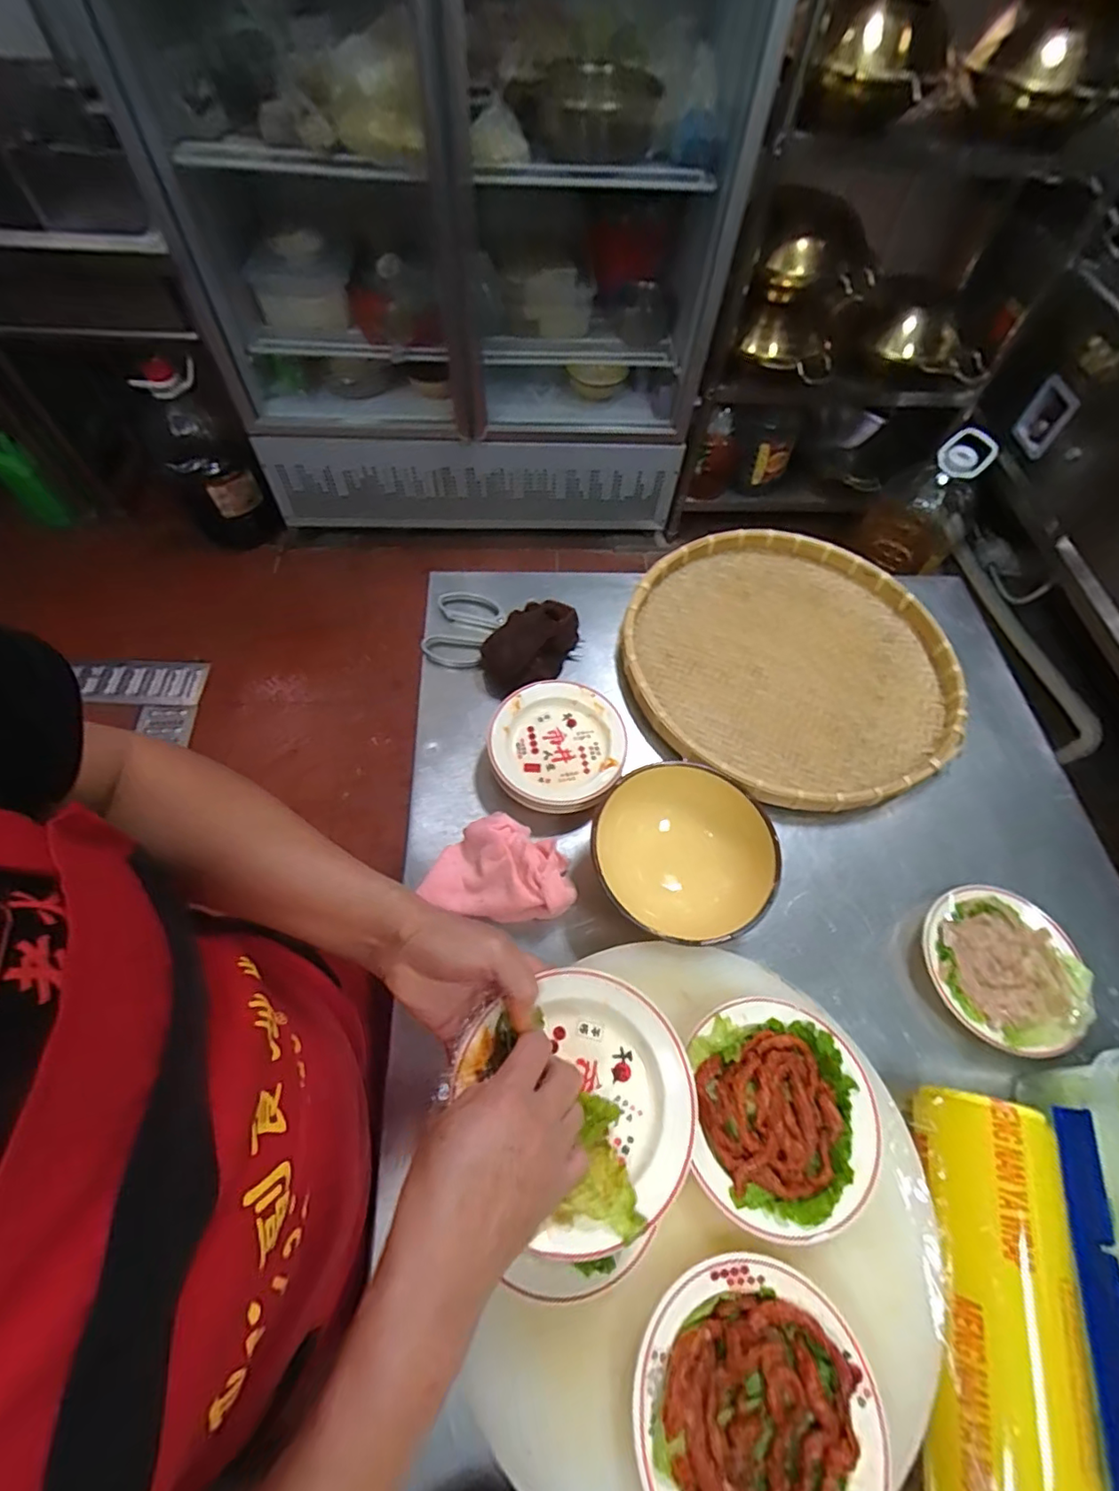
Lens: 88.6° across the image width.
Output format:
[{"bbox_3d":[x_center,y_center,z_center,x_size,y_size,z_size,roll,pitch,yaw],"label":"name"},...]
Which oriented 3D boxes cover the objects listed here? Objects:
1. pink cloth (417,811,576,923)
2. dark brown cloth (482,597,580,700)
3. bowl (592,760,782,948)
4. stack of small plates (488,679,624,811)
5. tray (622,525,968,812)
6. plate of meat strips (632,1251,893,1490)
[{"bbox_3d":[-0.058,0.129,0.597,0.155,0.049,0.106,18,61,6],"label":"pink cloth"},{"bbox_3d":[-0.027,-0.133,0.744,0.096,0.063,0.180,34,64,14],"label":"dark brown cloth"},{"bbox_3d":[0.126,0.117,0.603,0.165,0.095,0.182,-24,65,-16],"label":"bowl"},{"bbox_3d":[-0.003,0.001,0.677,0.154,0.050,0.159,6,61,-1],"label":"stack of small plates"},{"bbox_3d":[0.306,-0.113,0.768,0.422,0.059,0.419,32,64,13],"label":"tray"},{"bbox_3d":[0.129,0.438,0.376,0.155,0.032,0.157,2,61,-3],"label":"plate of meat strips"}]

